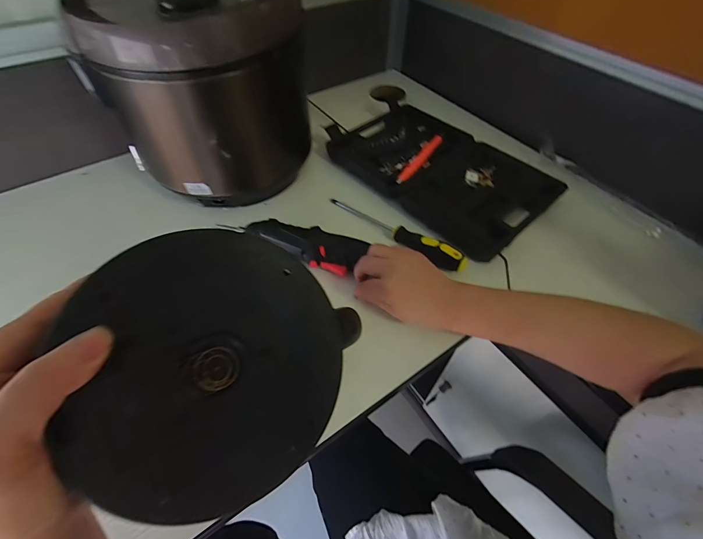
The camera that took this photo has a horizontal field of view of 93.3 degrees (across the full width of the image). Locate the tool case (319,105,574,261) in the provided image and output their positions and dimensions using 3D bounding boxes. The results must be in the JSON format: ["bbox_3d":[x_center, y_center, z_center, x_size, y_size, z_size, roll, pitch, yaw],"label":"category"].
[{"bbox_3d":[0.136,-0.168,0.544,0.209,0.025,0.340,-35,60,-24],"label":"tool case"}]

